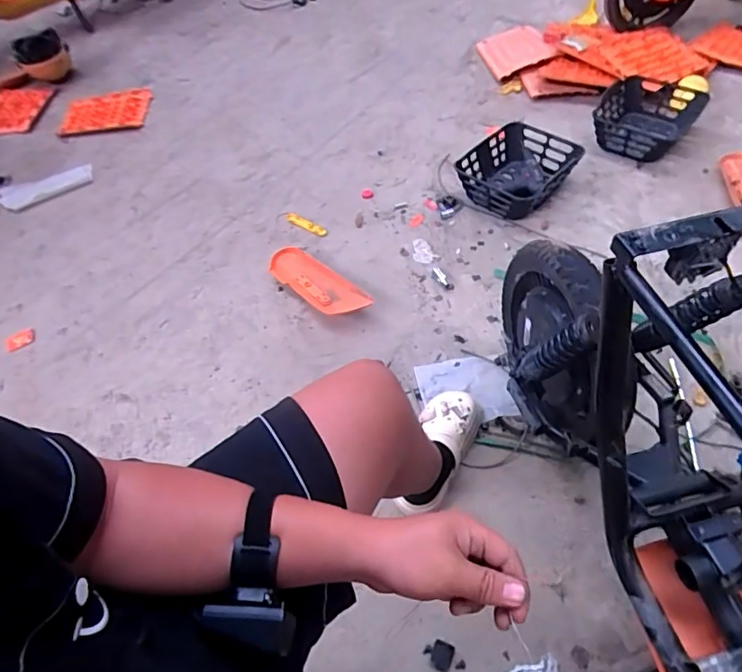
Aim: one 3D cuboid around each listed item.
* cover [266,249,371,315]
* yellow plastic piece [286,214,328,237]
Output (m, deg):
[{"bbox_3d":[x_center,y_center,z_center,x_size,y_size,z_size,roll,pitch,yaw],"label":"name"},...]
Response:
[{"bbox_3d":[-0.143,-0.147,1.353,0.337,0.060,0.115,34,64,26],"label":"cover"},{"bbox_3d":[-0.196,-0.339,1.540,0.159,0.018,0.036,29,61,22],"label":"yellow plastic piece"}]

